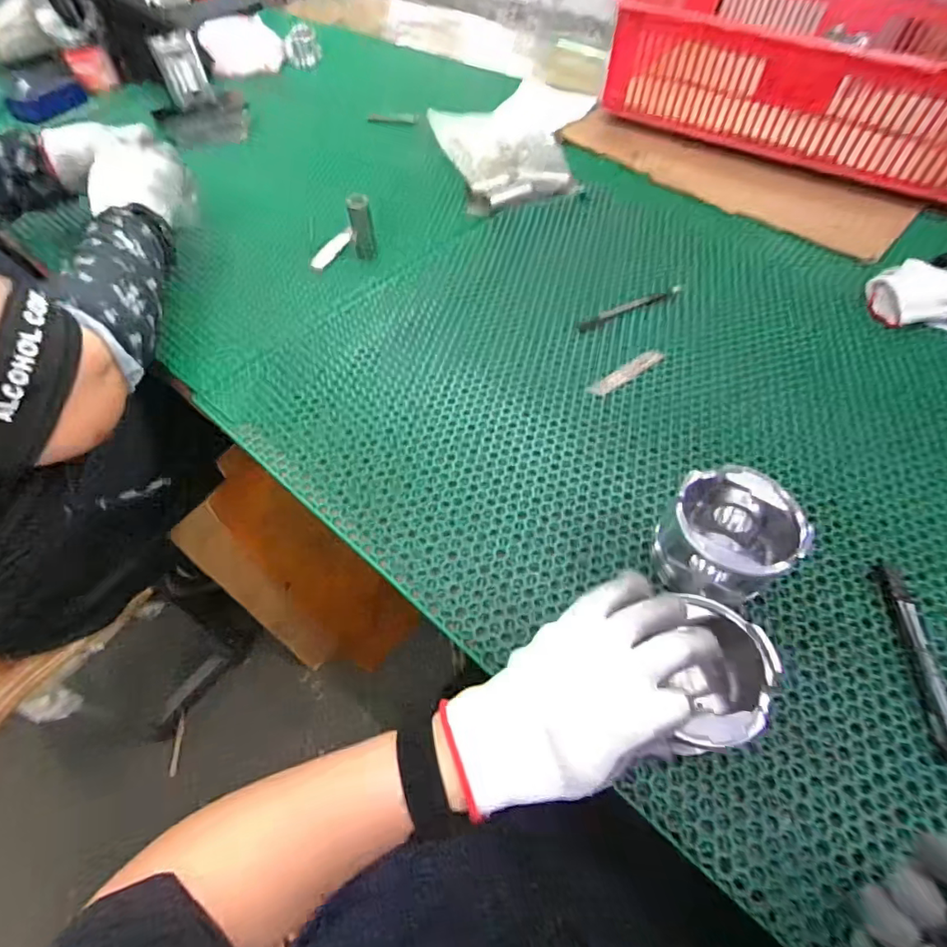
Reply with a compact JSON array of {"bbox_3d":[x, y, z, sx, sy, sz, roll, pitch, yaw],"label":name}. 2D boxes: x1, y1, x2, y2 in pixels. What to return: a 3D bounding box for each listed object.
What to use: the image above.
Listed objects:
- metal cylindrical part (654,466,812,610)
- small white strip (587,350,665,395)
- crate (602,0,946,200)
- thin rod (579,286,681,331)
[{"bbox_3d":[0.202,0.053,0.406,0.088,0.080,0.093,0,57,0],"label":"metal cylindrical part"},{"bbox_3d":[0.171,-0.114,0.560,0.097,0.009,0.019,-30,61,-18],"label":"small white strip"},{"bbox_3d":[0.566,-0.674,0.813,0.602,0.140,0.437,34,63,20],"label":"crate"},{"bbox_3d":[0.195,-0.207,0.621,0.146,0.008,0.016,-22,59,-14],"label":"thin rod"}]

